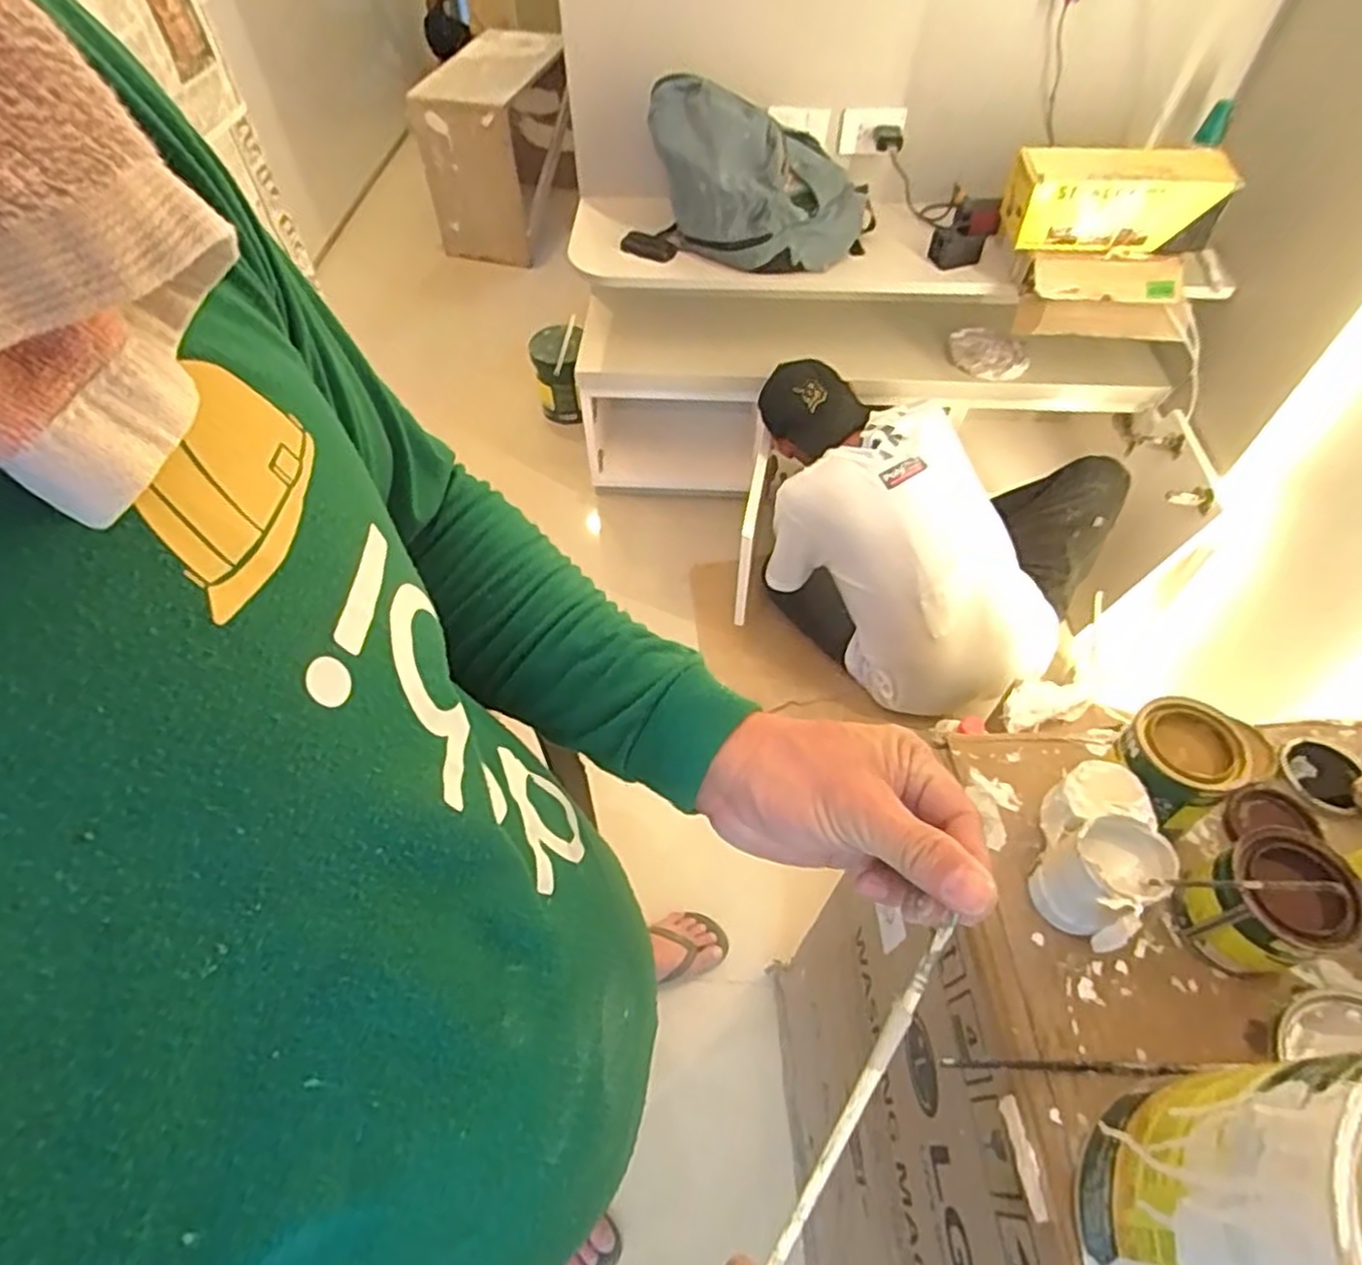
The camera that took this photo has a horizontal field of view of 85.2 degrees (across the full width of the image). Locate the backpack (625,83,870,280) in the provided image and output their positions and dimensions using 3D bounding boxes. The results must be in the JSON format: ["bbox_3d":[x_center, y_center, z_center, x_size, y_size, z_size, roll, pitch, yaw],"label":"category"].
[{"bbox_3d":[0.125,-0.822,1.349,0.420,0.252,0.213,22,57,14],"label":"backpack"}]

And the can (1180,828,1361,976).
[{"bbox_3d":[0.358,0.164,0.453,0.064,0.081,0.066,1,54,-1],"label":"can"}]

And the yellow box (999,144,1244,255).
[{"bbox_3d":[0.729,-0.730,1.251,0.330,0.135,0.119,1,54,-1],"label":"yellow box"}]

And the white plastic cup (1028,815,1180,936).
[{"bbox_3d":[0.258,0.155,0.466,0.061,0.080,0.055,-25,59,-18],"label":"white plastic cup"}]

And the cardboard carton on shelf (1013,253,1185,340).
[{"bbox_3d":[0.758,-0.582,1.304,0.306,0.133,0.055,5,55,2],"label":"cardboard carton on shelf"}]

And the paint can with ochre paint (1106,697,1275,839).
[{"bbox_3d":[0.338,0.092,0.509,0.074,0.070,0.072,1,54,-1],"label":"paint can with ochre paint"}]

